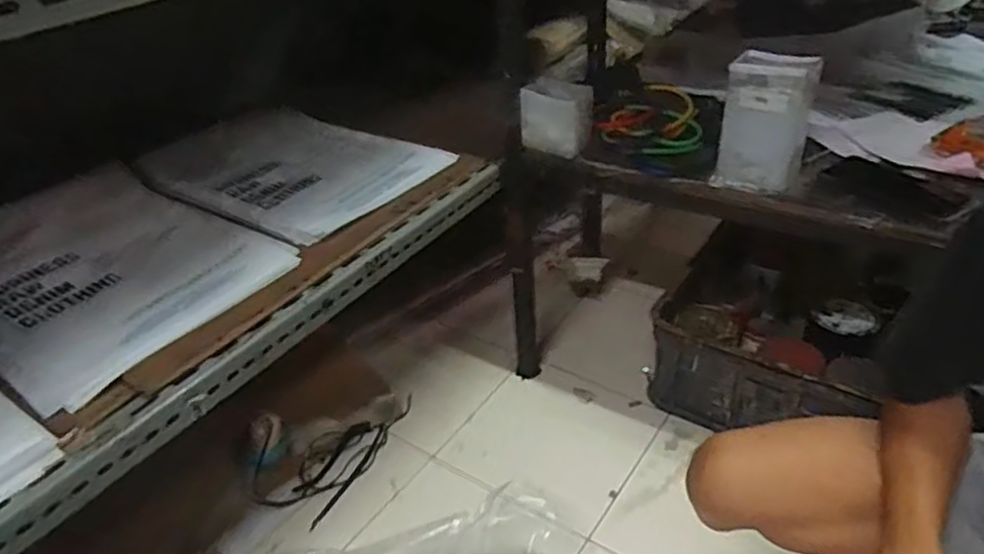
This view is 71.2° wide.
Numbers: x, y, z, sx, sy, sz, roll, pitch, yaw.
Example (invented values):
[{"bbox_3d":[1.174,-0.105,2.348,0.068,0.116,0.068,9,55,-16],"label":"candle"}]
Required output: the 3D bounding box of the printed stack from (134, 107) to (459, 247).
[{"bbox_3d":[-0.327,-0.180,1.108,0.421,0.018,0.327,20,42,26],"label":"printed stack"}]

